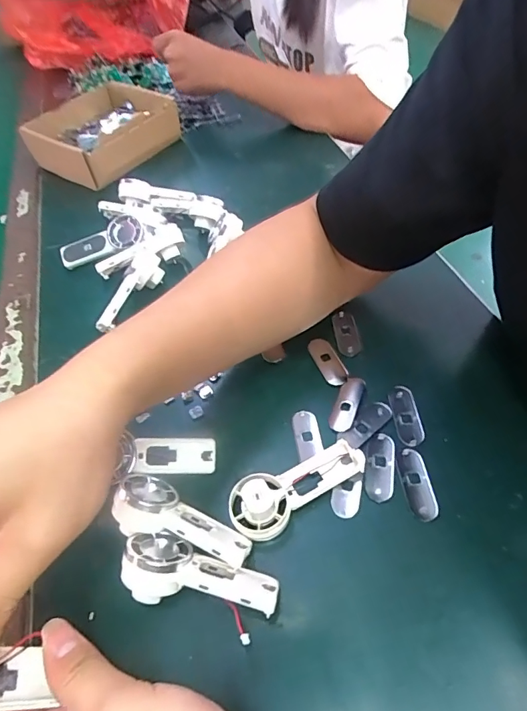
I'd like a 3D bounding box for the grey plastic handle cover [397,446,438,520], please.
[{"bbox_3d":[0.105,0.087,0.306,0.018,0.004,0.050,-6,51,1],"label":"grey plastic handle cover"}]

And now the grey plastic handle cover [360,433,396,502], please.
[{"bbox_3d":[0.082,0.077,0.315,0.022,0.004,0.052,5,52,10],"label":"grey plastic handle cover"}]

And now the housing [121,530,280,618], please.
[{"bbox_3d":[-0.038,0.133,0.262,0.091,0.039,0.038,12,54,15],"label":"housing"}]

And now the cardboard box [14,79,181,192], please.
[{"bbox_3d":[-0.220,-0.312,0.619,0.132,0.056,0.175,28,59,25],"label":"cardboard box"}]

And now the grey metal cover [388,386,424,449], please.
[{"bbox_3d":[0.108,0.045,0.338,0.018,0.004,0.050,-5,51,3],"label":"grey metal cover"}]

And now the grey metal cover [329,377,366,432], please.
[{"bbox_3d":[0.067,0.038,0.353,0.018,0.010,0.047,19,56,20],"label":"grey metal cover"}]

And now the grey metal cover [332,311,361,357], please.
[{"bbox_3d":[0.074,-0.021,0.400,0.020,0.007,0.049,-6,51,2],"label":"grey metal cover"}]

